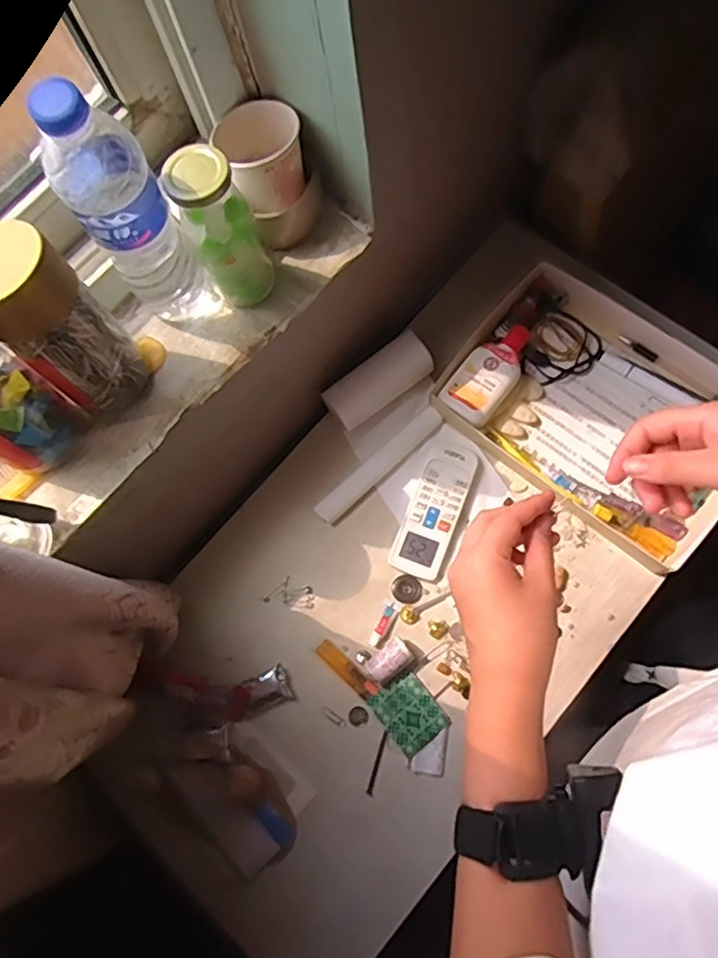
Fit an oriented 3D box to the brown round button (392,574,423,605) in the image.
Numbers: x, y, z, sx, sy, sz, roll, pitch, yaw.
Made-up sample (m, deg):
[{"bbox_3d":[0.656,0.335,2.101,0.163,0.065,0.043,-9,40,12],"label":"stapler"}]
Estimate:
[{"bbox_3d":[0.051,0.118,0.662,0.032,0.004,0.030,41,81,15],"label":"brown round button"}]

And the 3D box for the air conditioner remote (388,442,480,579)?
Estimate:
[{"bbox_3d":[0.083,0.032,0.679,0.054,0.018,0.150,21,76,11],"label":"air conditioner remote"}]

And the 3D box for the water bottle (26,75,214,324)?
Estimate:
[{"bbox_3d":[-0.167,-0.189,0.459,0.061,0.219,0.054,-37,74,-6],"label":"water bottle"}]

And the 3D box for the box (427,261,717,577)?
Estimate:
[{"bbox_3d":[0.264,-0.079,0.682,0.314,0.045,0.227,37,80,14],"label":"box"}]

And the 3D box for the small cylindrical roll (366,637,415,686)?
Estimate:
[{"bbox_3d":[0.032,0.185,0.633,0.048,0.023,0.029,-40,74,-7],"label":"small cylindrical roll"}]

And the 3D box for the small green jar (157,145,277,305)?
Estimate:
[{"bbox_3d":[-0.107,-0.194,0.494,0.051,0.127,0.051,-2,73,5],"label":"small green jar"}]

